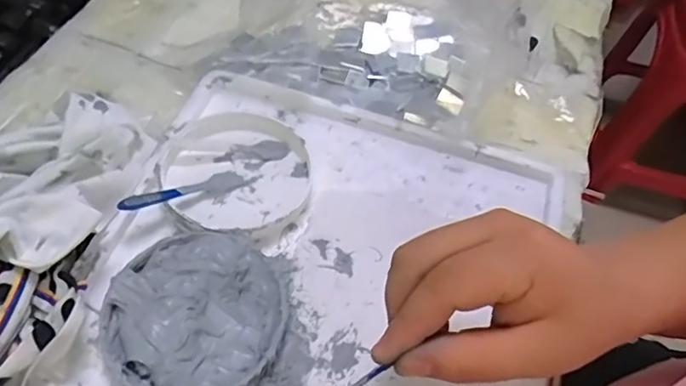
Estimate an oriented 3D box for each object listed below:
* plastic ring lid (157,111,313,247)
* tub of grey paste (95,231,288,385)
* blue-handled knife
[{"bbox_3d":[-0.071,-0.013,0.379,0.099,0.017,0.100,3,57,-5],"label":"plastic ring lid"},{"bbox_3d":[-0.084,0.070,0.320,0.099,0.015,0.099,3,57,-5],"label":"tub of grey paste"},{"bbox_3d":[-0.098,-0.002,0.365,0.091,0.008,0.015,-16,54,-36],"label":"blue-handled knife"}]

